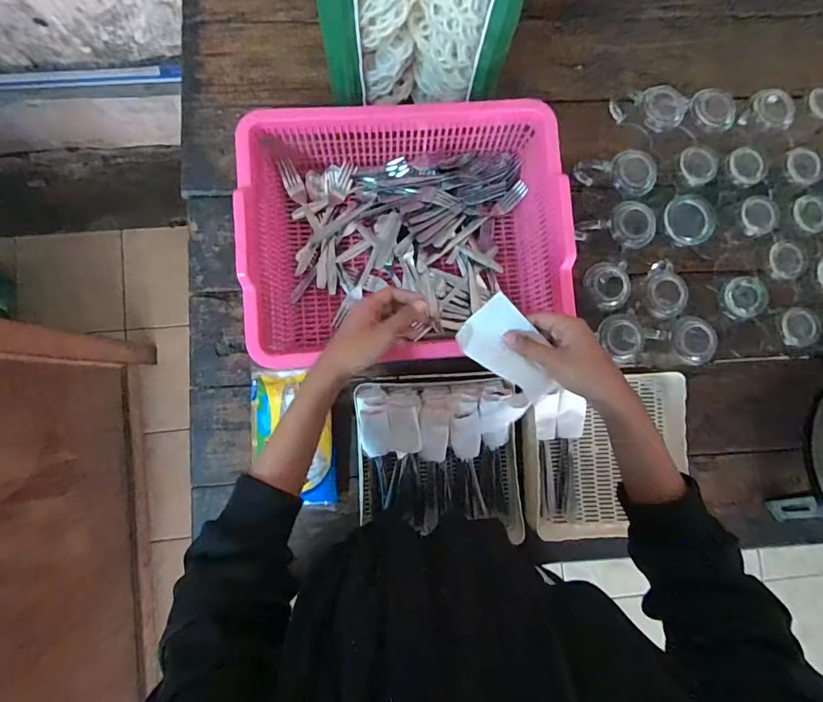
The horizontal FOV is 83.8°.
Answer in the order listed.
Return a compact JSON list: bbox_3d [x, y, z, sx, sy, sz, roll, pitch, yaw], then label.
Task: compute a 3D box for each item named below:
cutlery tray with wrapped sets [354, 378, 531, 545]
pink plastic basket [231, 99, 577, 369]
[{"bbox_3d":[0.039,0.140,0.597,0.212,0.061,0.201,-1,85,-3],"label":"cutlery tray with wrapped sets"},{"bbox_3d":[-0.010,-0.156,0.593,0.381,0.121,0.316,-5,85,-4],"label":"pink plastic basket"}]

